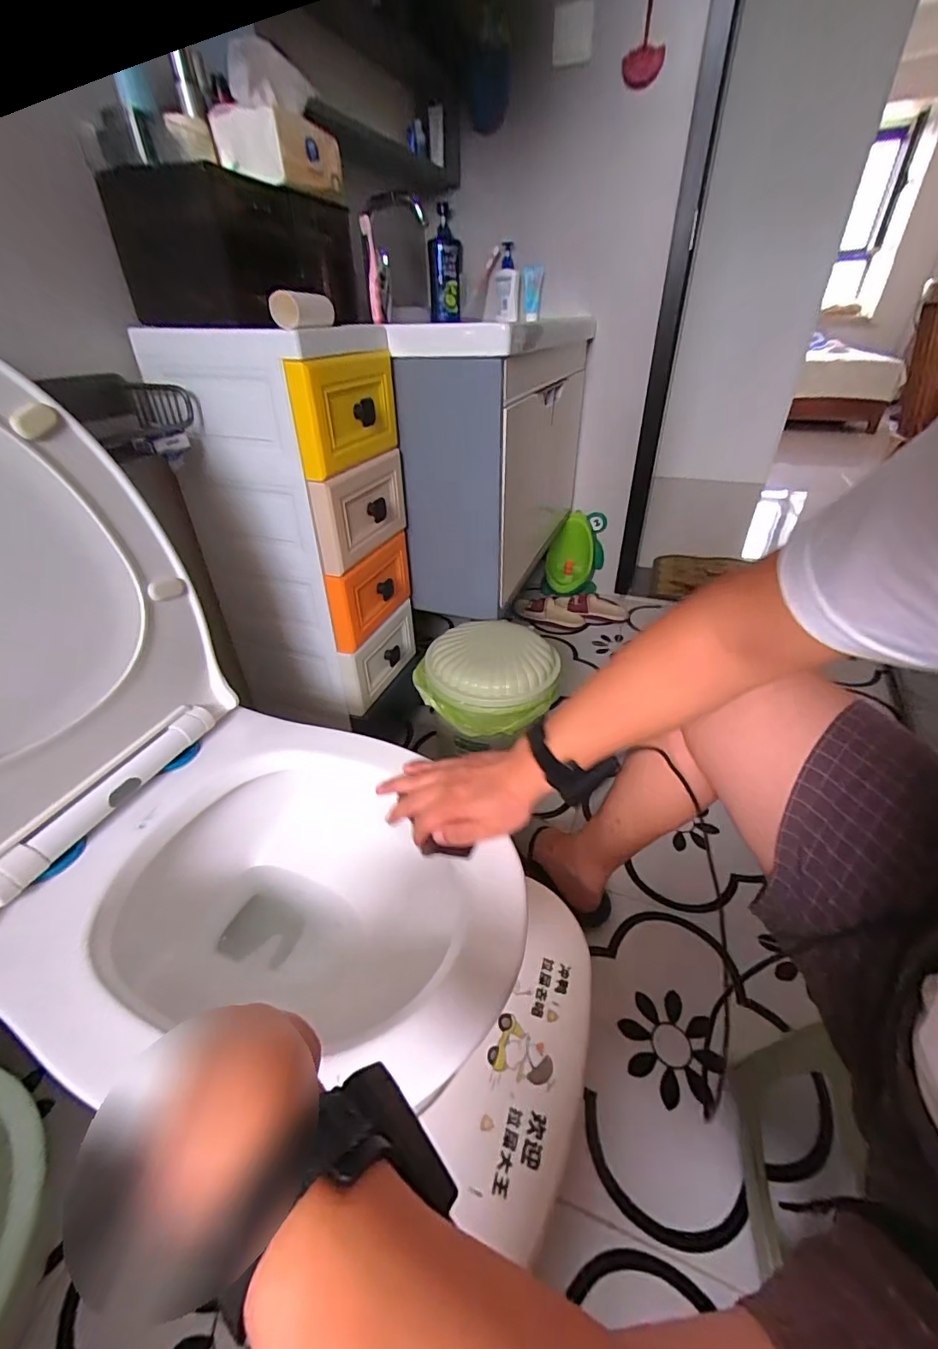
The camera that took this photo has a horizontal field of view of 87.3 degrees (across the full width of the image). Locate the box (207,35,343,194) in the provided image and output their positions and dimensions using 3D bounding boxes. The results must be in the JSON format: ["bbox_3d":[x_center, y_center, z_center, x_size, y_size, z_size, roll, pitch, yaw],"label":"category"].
[{"bbox_3d":[-0.252,-0.717,0.637,0.108,0.116,0.175,9,37,13],"label":"box"}]

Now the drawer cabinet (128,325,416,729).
[{"bbox_3d":[-0.285,-0.251,0.894,0.257,0.597,0.283,12,37,17],"label":"drawer cabinet"}]

